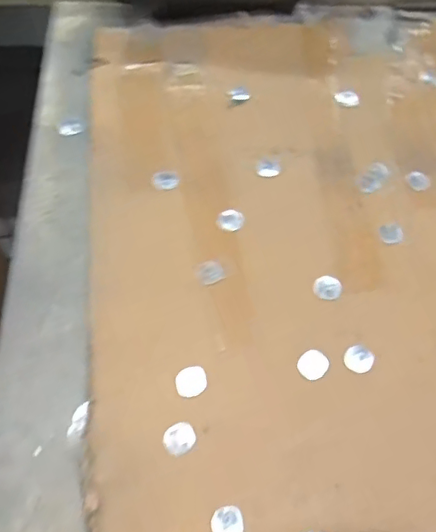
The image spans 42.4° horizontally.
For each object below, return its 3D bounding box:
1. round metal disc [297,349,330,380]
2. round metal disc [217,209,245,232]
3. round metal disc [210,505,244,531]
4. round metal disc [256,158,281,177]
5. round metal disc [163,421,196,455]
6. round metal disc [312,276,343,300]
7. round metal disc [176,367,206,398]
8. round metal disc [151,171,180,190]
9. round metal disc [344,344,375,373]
[{"bbox_3d":[0.081,0.084,0.478,0.024,0.005,0.025,1,62,-1],"label":"round metal disc"},{"bbox_3d":[0.012,-0.045,0.543,0.025,0.004,0.026,1,62,-1],"label":"round metal disc"},{"bbox_3d":[0.007,0.191,0.417,0.024,0.010,0.024,1,62,-1],"label":"round metal disc"},{"bbox_3d":[0.052,-0.102,0.577,0.024,0.004,0.023,1,62,-1],"label":"round metal disc"},{"bbox_3d":[-0.030,0.137,0.445,0.025,0.004,0.023,1,62,-1],"label":"round metal disc"},{"bbox_3d":[0.100,0.020,0.510,0.025,0.004,0.023,1,62,-1],"label":"round metal disc"},{"bbox_3d":[-0.022,0.096,0.466,0.026,0.004,0.024,1,62,-1],"label":"round metal disc"},{"bbox_3d":[-0.053,-0.086,0.565,0.027,0.004,0.023,1,62,-1],"label":"round metal disc"},{"bbox_3d":[0.121,0.079,0.481,0.025,0.004,0.023,1,62,-1],"label":"round metal disc"}]

